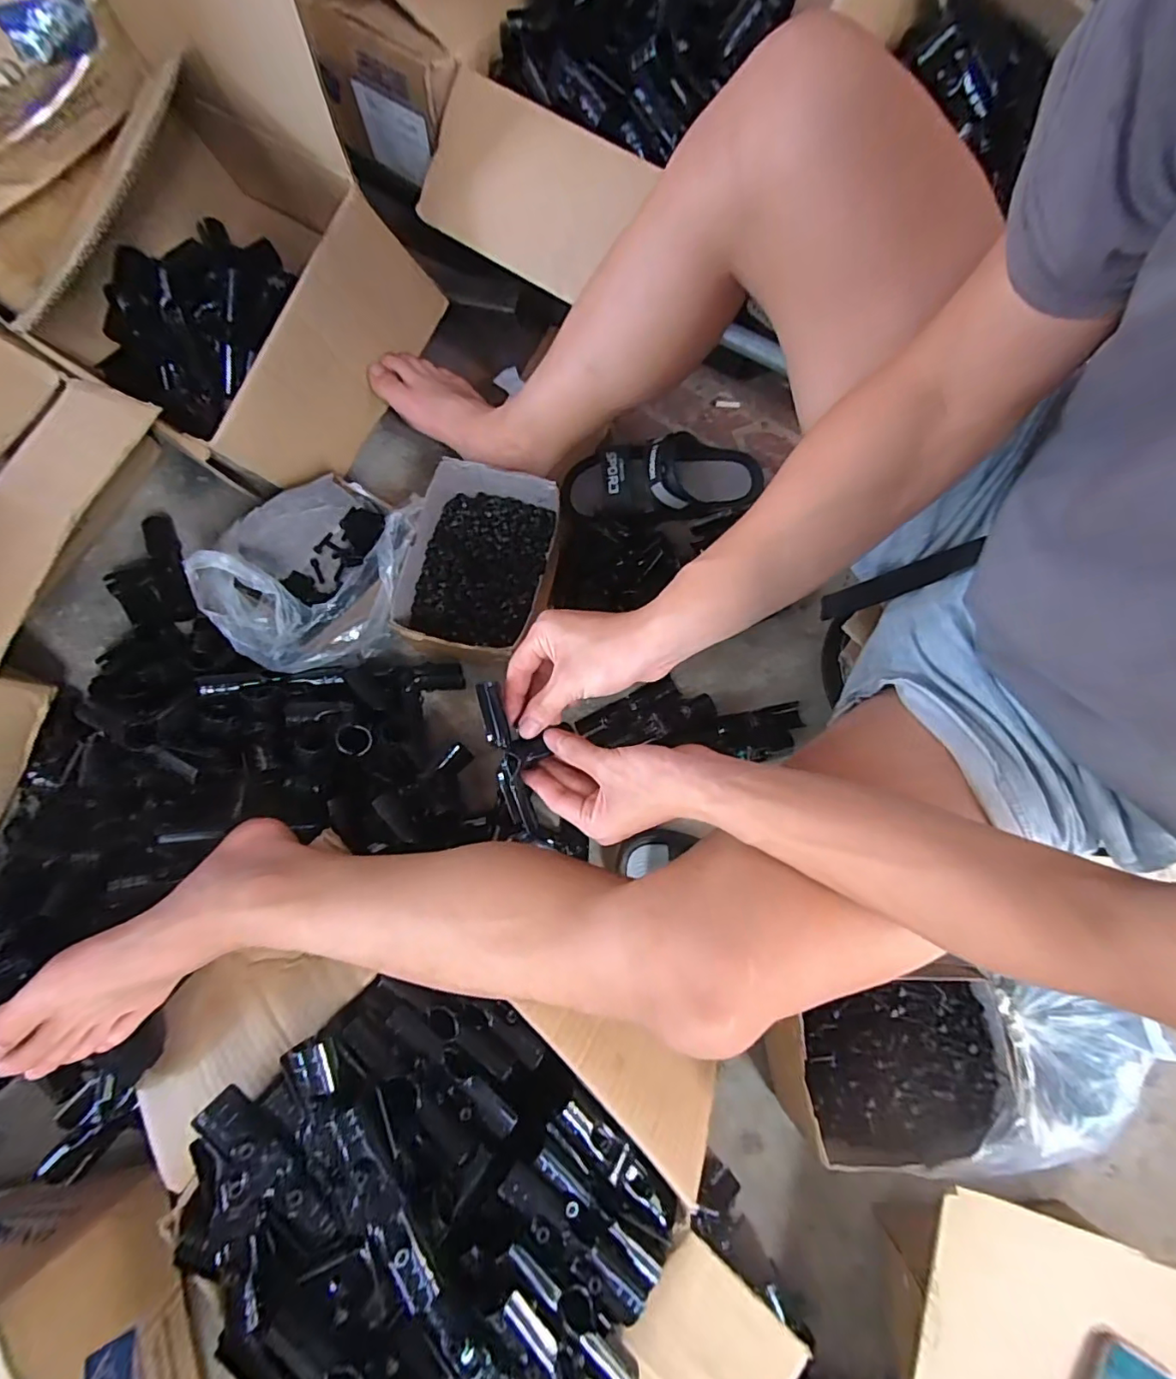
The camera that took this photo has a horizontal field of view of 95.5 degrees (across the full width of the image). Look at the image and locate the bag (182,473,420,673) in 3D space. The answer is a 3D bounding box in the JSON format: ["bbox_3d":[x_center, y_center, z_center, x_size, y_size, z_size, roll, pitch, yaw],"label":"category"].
[{"bbox_3d":[-0.302,-0.131,0.605,0.192,0.145,0.213,37,80,6],"label":"bag"}]

